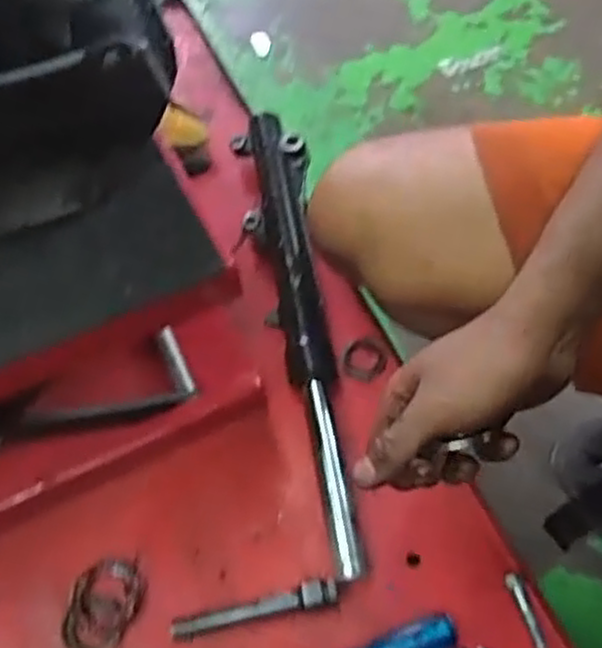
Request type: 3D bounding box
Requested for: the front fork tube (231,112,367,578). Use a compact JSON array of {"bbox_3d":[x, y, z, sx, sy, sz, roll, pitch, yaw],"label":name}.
[{"bbox_3d":[0.002,-0.007,0.656,0.068,0.047,0.446,-10,60,-3],"label":"front fork tube"}]

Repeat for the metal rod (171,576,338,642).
[{"bbox_3d":[-0.034,0.211,0.551,0.123,0.016,0.018,-13,61,-4],"label":"metal rod"}]

